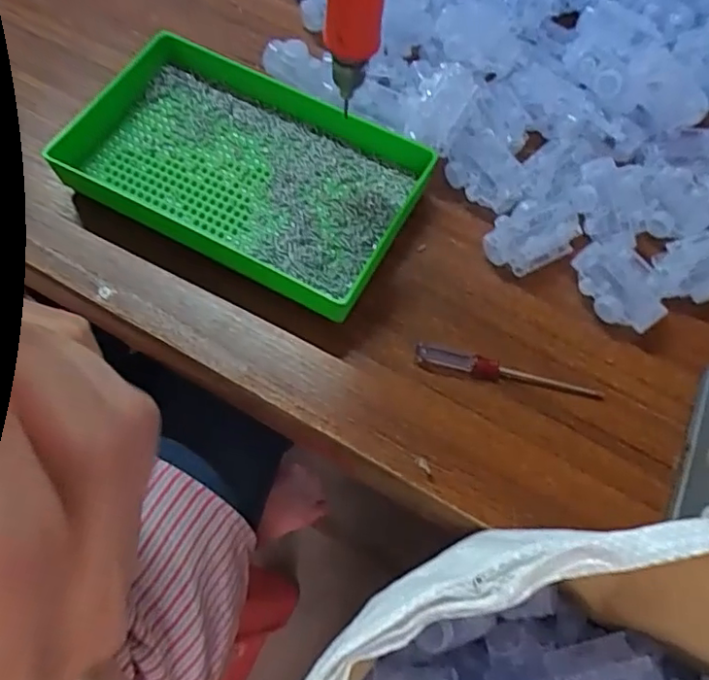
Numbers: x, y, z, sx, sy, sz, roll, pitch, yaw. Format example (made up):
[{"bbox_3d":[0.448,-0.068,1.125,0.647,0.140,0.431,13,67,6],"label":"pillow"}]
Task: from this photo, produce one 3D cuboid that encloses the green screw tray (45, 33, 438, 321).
[{"bbox_3d":[-0.088,-0.129,0.470,0.259,0.040,0.154,24,69,9],"label":"green screw tray"}]

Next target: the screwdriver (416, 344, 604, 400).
[{"bbox_3d":[0.105,0.023,0.419,0.128,0.010,0.014,11,68,4],"label":"screwdriver"}]

